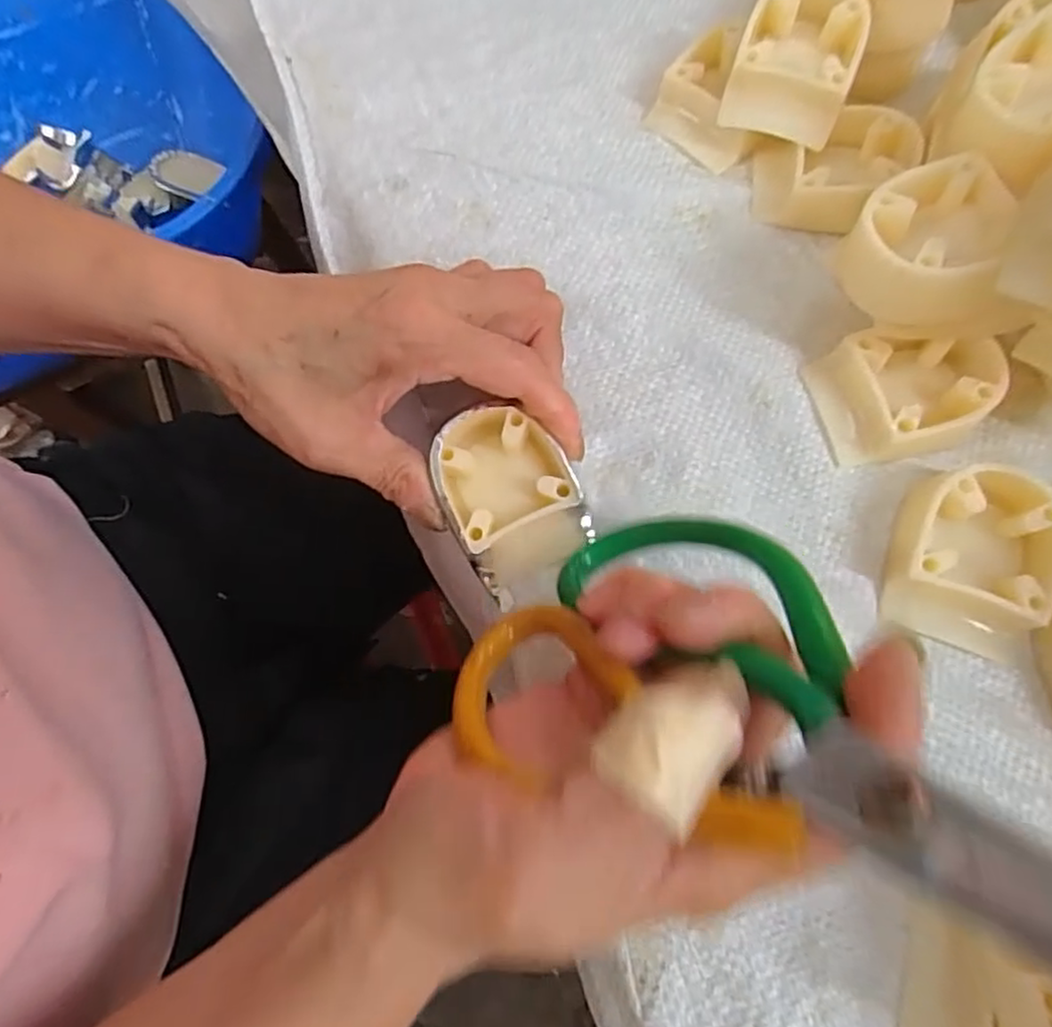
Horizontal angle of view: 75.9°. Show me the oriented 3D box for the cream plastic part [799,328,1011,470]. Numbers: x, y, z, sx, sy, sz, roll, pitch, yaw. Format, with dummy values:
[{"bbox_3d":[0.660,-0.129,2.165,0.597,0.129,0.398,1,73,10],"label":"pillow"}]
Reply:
[{"bbox_3d":[0.140,-0.045,0.249,0.058,0.025,0.045,-12,73,-4],"label":"cream plastic part"}]

